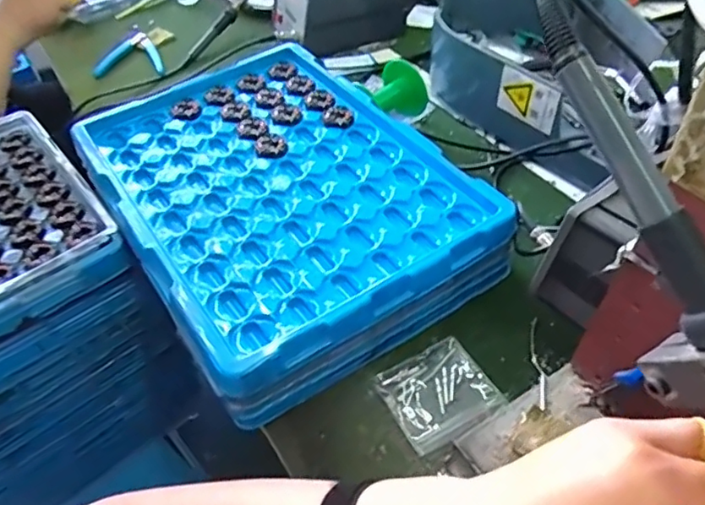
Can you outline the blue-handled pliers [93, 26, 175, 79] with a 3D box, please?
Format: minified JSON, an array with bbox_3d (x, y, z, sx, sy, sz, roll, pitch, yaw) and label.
[{"bbox_3d":[-0.307,-0.291,0.833,0.100,0.017,0.114,1,47,5],"label":"blue-handled pliers"}]

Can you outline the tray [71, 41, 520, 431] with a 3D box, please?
[{"bbox_3d":[-0.073,-0.058,0.549,0.271,0.066,0.370,-28,51,-20],"label":"tray"}]

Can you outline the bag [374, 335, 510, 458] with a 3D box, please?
[{"bbox_3d":[0.066,0.106,0.438,0.077,0.012,0.073,-24,50,-16],"label":"bag"}]

